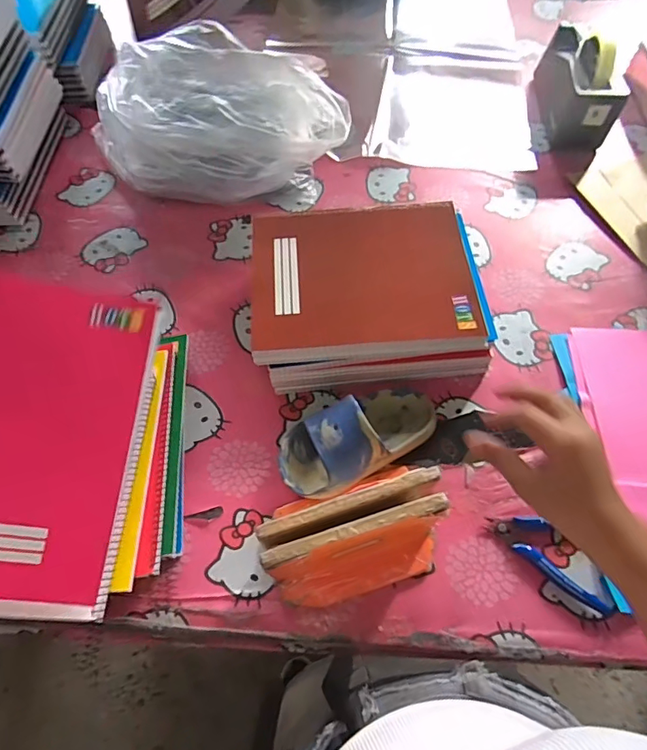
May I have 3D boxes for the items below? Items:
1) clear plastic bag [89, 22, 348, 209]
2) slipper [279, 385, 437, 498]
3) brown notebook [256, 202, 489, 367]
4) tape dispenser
[{"bbox_3d":[-0.154,-0.347,0.675,0.362,0.154,0.175,12,62,7],"label":"clear plastic bag"},{"bbox_3d":[0.038,0.065,0.497,0.175,0.060,0.086,-23,63,-12],"label":"slipper"},{"bbox_3d":[0.045,-0.112,0.544,0.247,0.025,0.194,-3,61,-2],"label":"brown notebook"},{"bbox_3d":[0.395,-0.464,0.754,0.079,0.113,0.219,0,61,0],"label":"tape dispenser"}]

